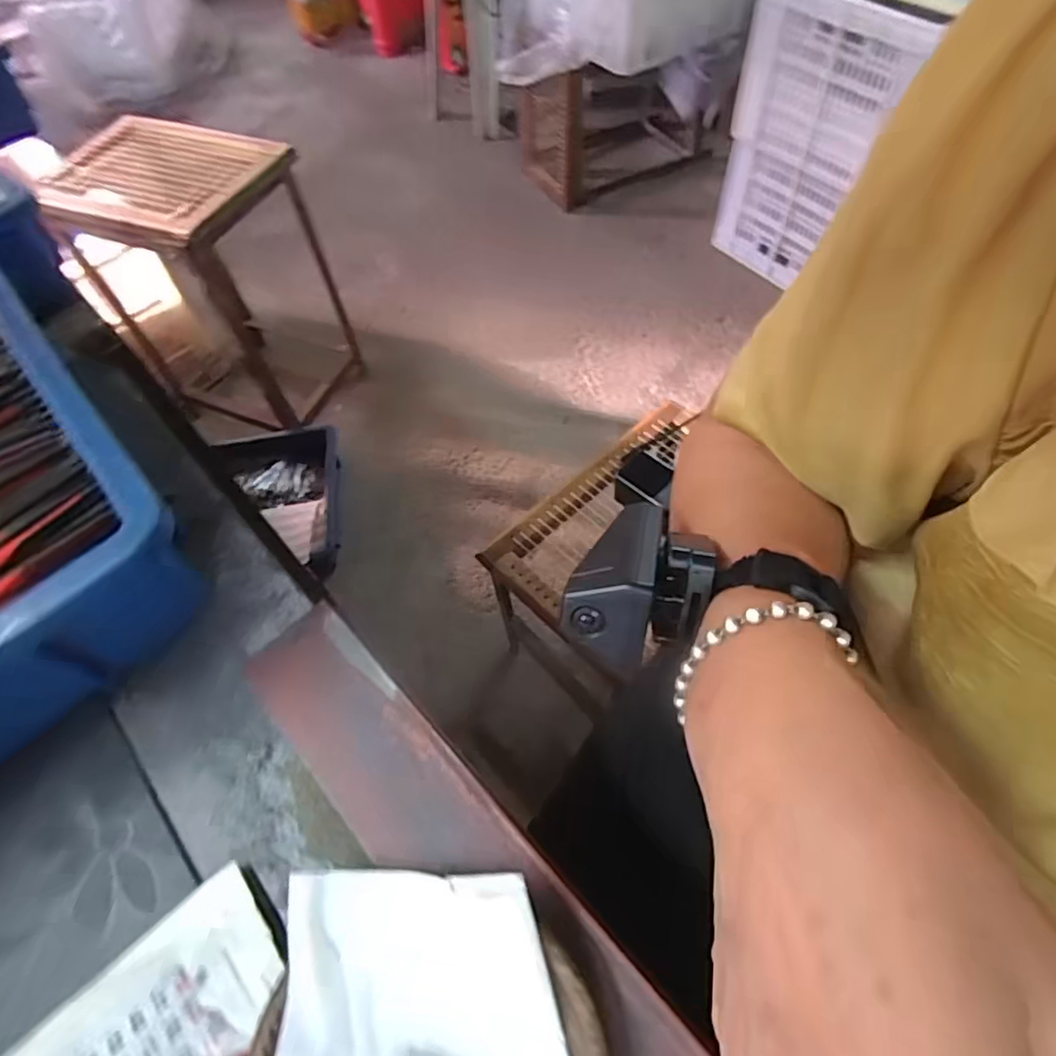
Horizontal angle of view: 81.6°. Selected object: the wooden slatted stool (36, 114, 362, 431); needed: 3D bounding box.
[{"bbox_3d":[-0.540,-0.414,1.085,0.371,0.449,0.258,18,61,15],"label":"wooden slatted stool"}]

